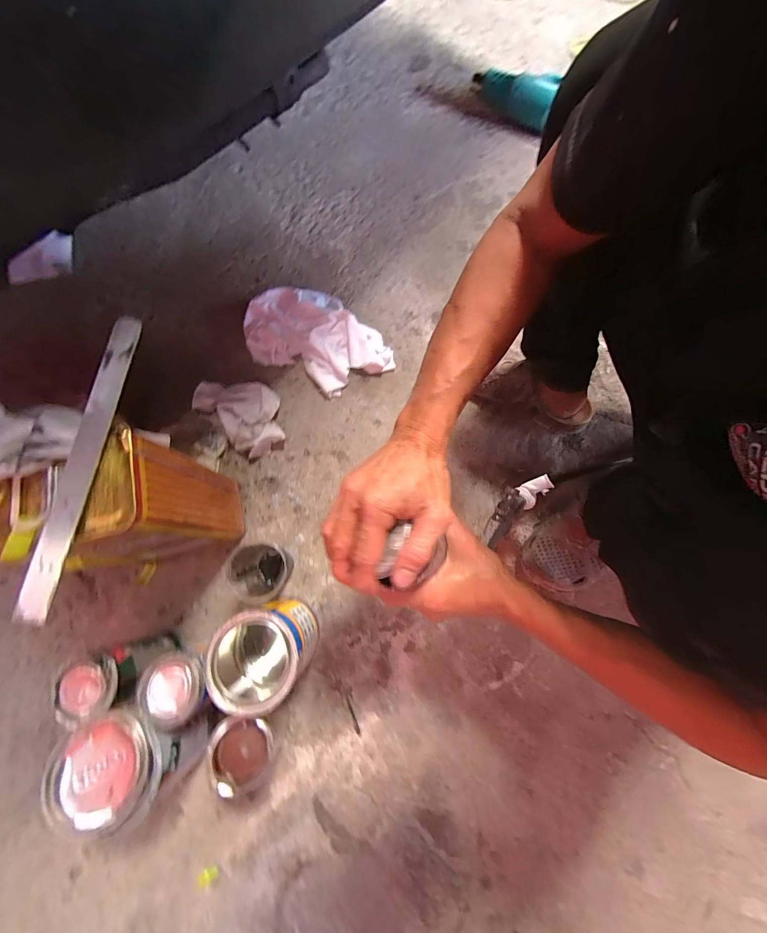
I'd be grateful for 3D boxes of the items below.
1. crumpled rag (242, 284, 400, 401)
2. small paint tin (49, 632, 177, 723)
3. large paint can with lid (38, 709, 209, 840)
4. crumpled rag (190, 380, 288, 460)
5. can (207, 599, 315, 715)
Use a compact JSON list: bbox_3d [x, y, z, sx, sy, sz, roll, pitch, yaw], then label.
[{"bbox_3d":[-0.125,-0.244,0.619,0.267,0.041,0.185,36,77,8],"label":"crumpled rag"},{"bbox_3d":[-0.332,0.261,0.420,0.071,0.118,0.067,-14,75,-5],"label":"small paint tin"},{"bbox_3d":[-0.285,0.333,0.394,0.113,0.131,0.105,0,73,-1],"label":"large paint can with lid"},{"bbox_3d":[-0.243,-0.099,0.577,0.161,0.038,0.112,43,78,10],"label":"crumpled rag"},{"bbox_3d":[-0.154,0.242,0.435,0.103,0.132,0.107,0,75,-1],"label":"can"}]

